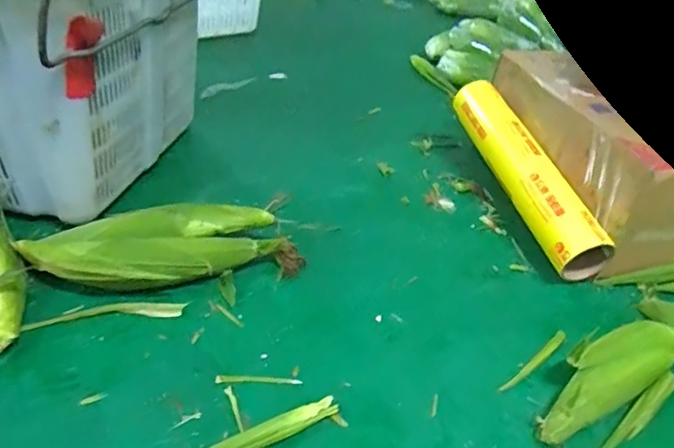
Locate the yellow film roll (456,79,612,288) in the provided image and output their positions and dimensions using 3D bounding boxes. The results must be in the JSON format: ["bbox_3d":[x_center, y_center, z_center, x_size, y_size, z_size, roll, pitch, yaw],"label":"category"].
[{"bbox_3d":[0.310,-0.097,0.929,0.089,0.088,0.404,-6,50,-18],"label":"yellow film roll"}]

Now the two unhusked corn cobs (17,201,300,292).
[{"bbox_3d":[-0.227,0.037,0.751,0.355,0.075,0.110,-7,39,-19],"label":"two unhusked corn cobs"}]

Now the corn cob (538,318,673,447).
[{"bbox_3d":[0.331,0.184,0.662,0.250,0.068,0.067,-18,43,-31],"label":"corn cob"}]

